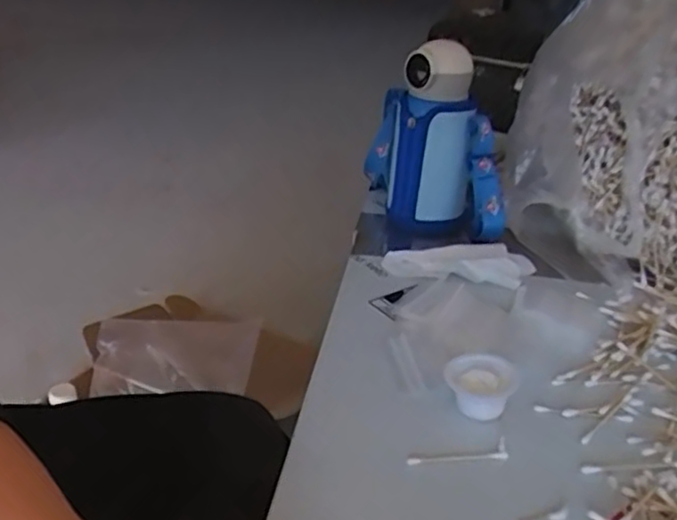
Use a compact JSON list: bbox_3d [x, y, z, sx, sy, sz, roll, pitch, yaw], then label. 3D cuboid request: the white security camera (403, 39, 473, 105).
[{"bbox_3d":[0.106,-0.212,0.716,0.055,0.057,0.074,-18,35,-34],"label":"white security camera"}]

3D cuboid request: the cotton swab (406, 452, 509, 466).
[{"bbox_3d":[0.082,0.135,0.442,0.069,0.004,0.007,-1,29,-4],"label":"cotton swab"}]

